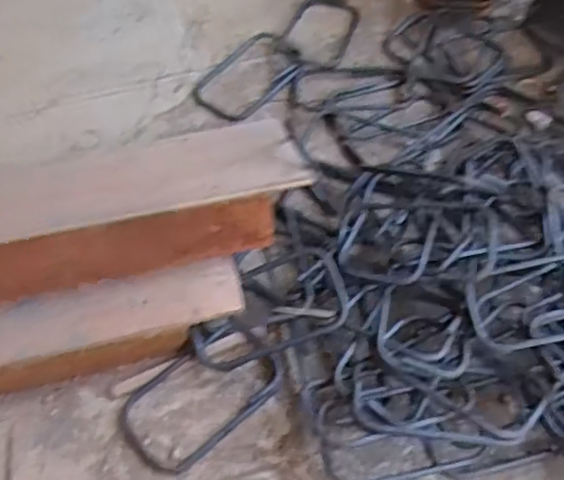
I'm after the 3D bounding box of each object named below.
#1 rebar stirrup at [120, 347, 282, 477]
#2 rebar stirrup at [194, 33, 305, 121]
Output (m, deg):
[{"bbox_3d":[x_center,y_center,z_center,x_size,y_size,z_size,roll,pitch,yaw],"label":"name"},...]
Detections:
[{"bbox_3d":[-0.074,0.140,0.608,0.150,0.015,0.089,-35,64,-20],"label":"rebar stirrup"},{"bbox_3d":[-0.042,-0.209,0.835,0.095,0.016,0.148,37,64,21],"label":"rebar stirrup"}]

